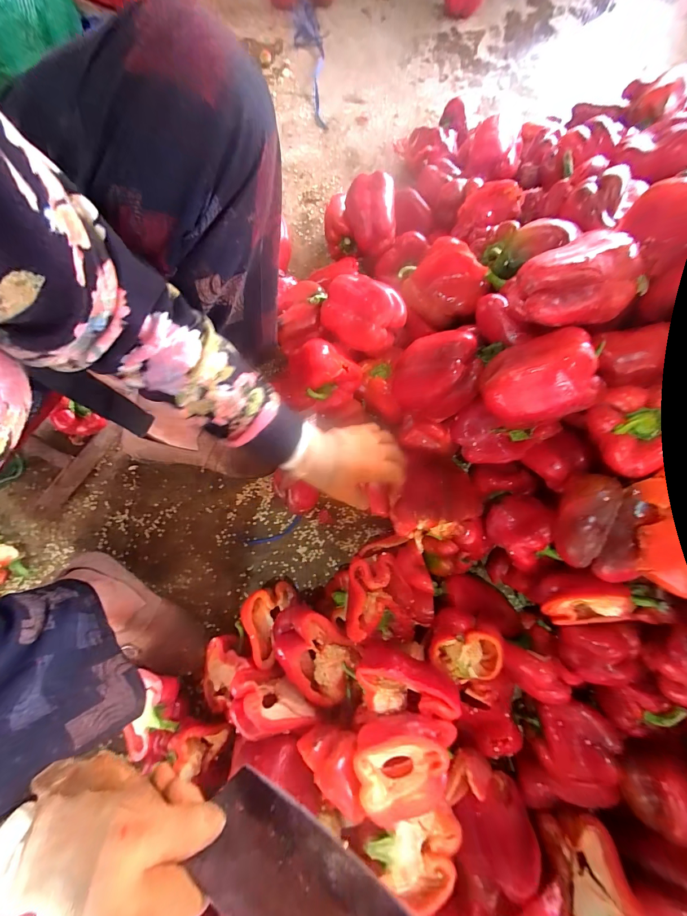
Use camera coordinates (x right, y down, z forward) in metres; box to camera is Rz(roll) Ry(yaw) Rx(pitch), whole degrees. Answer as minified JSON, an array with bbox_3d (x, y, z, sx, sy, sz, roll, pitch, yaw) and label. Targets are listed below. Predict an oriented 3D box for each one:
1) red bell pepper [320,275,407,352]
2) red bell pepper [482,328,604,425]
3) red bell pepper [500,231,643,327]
[{"bbox_3d":[0.027,-0.208,0.474,0.113,0.069,0.095,34,80,5],"label":"red bell pepper"},{"bbox_3d":[0.218,-0.079,0.372,0.107,0.084,0.074,-16,50,27],"label":"red bell pepper"},{"bbox_3d":[0.244,-0.189,0.362,0.112,0.081,0.095,1,79,-1],"label":"red bell pepper"}]

